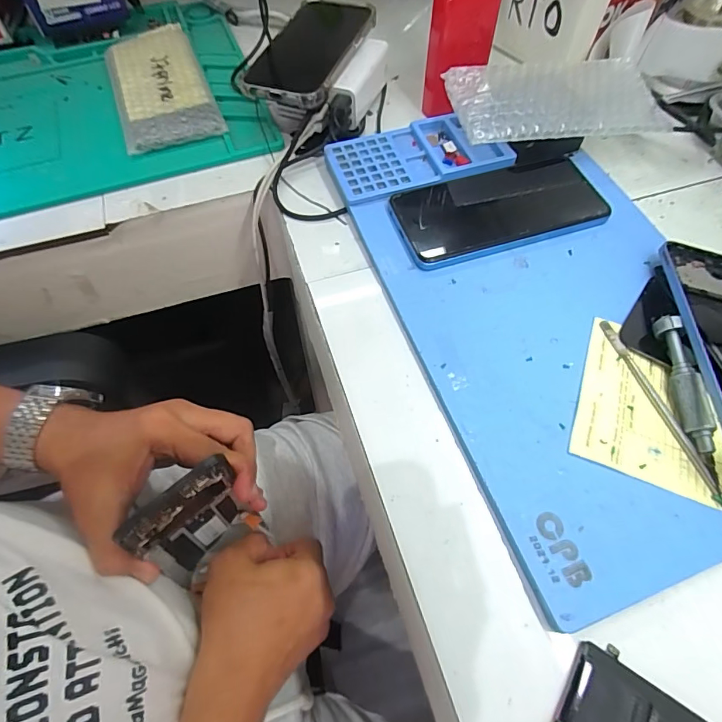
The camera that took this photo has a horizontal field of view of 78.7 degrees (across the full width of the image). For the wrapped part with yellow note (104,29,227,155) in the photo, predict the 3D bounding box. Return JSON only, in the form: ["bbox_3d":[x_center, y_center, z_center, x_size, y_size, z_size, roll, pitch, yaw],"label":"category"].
[{"bbox_3d":[-0.199,-0.273,0.431,0.086,0.012,0.177,-22,64,-8],"label":"wrapped part with yellow note"}]

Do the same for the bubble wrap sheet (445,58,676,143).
[{"bbox_3d":[0.164,-0.217,0.367,0.182,0.013,0.088,-7,64,-10],"label":"bubble wrap sheet"}]

